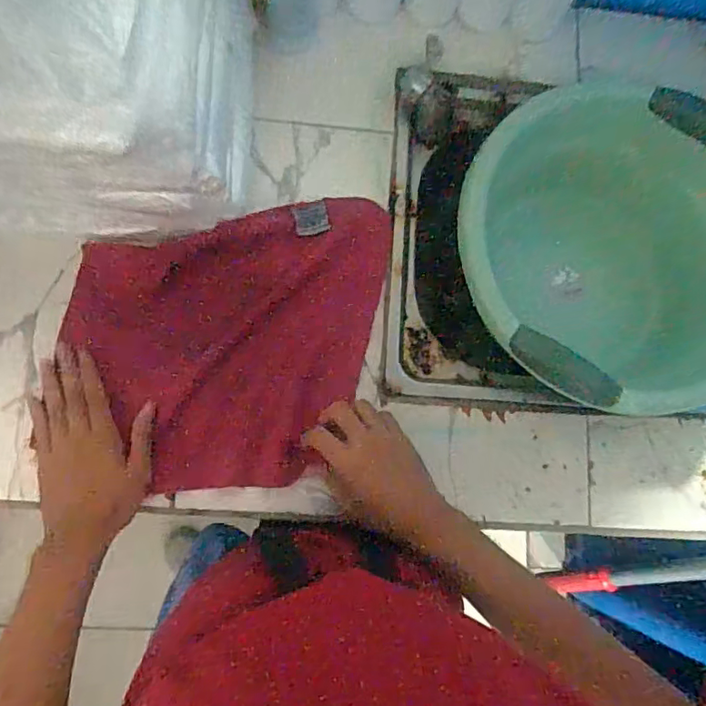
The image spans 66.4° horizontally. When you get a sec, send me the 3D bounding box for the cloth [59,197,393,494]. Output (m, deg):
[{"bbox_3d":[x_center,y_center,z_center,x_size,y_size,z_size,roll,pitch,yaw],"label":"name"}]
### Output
[{"bbox_3d":[-0.093,-0.007,0.517,0.301,0.026,0.248,-14,87,-12],"label":"cloth"}]

